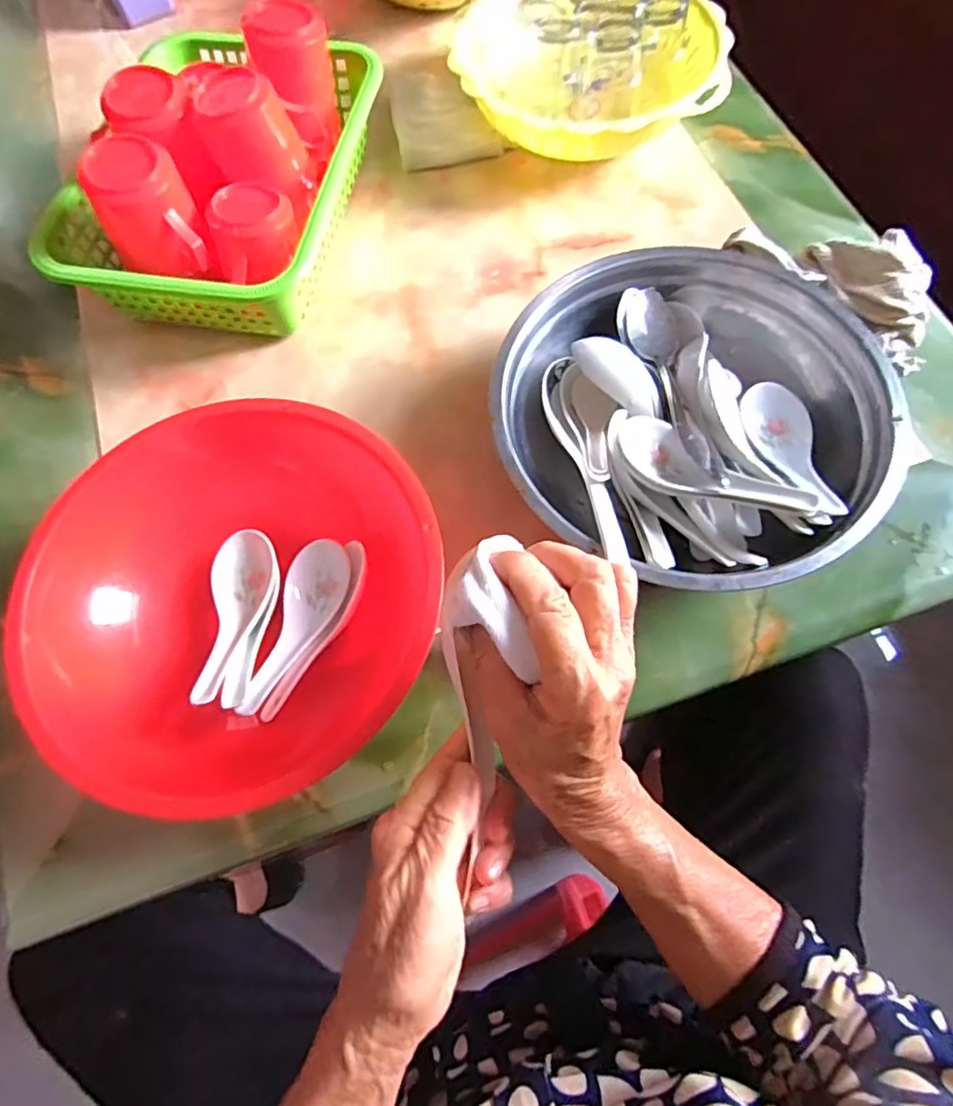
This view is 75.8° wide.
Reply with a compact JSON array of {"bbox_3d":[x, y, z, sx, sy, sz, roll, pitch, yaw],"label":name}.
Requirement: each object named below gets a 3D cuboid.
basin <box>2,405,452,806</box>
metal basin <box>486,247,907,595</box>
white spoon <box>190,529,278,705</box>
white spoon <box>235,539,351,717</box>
[{"bbox_3d":[-0.145,0.024,0.398,0.253,0.082,0.225,-39,71,-13],"label":"basin"},{"bbox_3d":[0.144,-0.088,0.431,0.247,0.073,0.244,-1,68,2],"label":"metal basin"},{"bbox_3d":[-0.158,0.041,0.396,0.042,0.029,0.120,-3,53,1],"label":"white spoon"},{"bbox_3d":[-0.119,0.047,0.398,0.042,0.025,0.124,12,54,7],"label":"white spoon"}]

